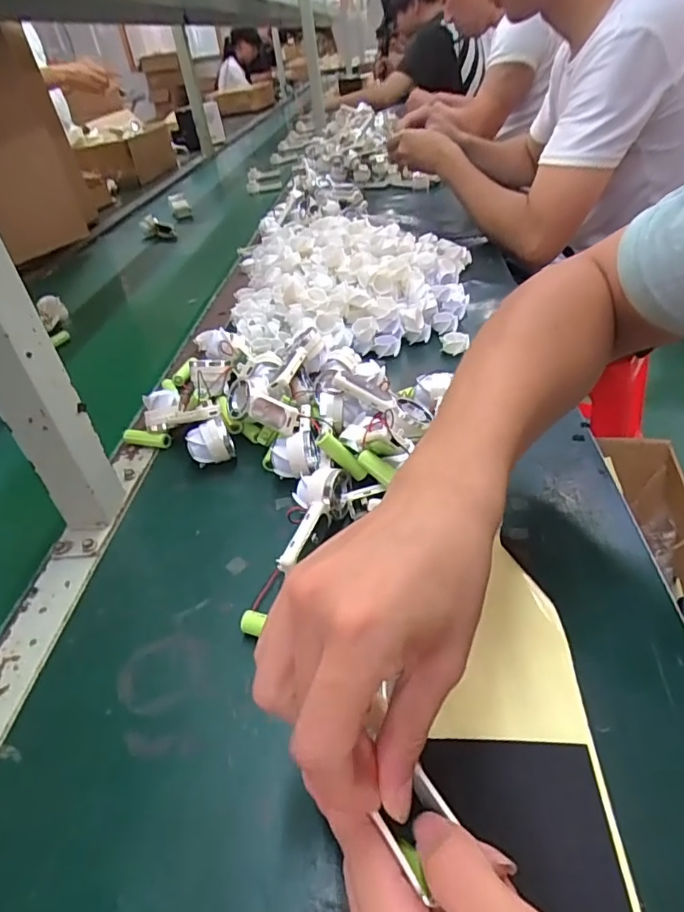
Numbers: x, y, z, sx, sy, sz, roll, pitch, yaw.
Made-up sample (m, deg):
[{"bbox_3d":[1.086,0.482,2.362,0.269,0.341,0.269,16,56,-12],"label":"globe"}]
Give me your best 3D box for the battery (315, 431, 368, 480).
[{"bbox_3d":[0.000,0.000,0.434,0.012,0.050,0.010,-34,19,41],"label":"battery"}]

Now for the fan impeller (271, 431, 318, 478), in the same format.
[{"bbox_3d":[-0.039,0.003,0.449,0.038,0.034,0.031,-9,39,-3],"label":"fan impeller"}]

